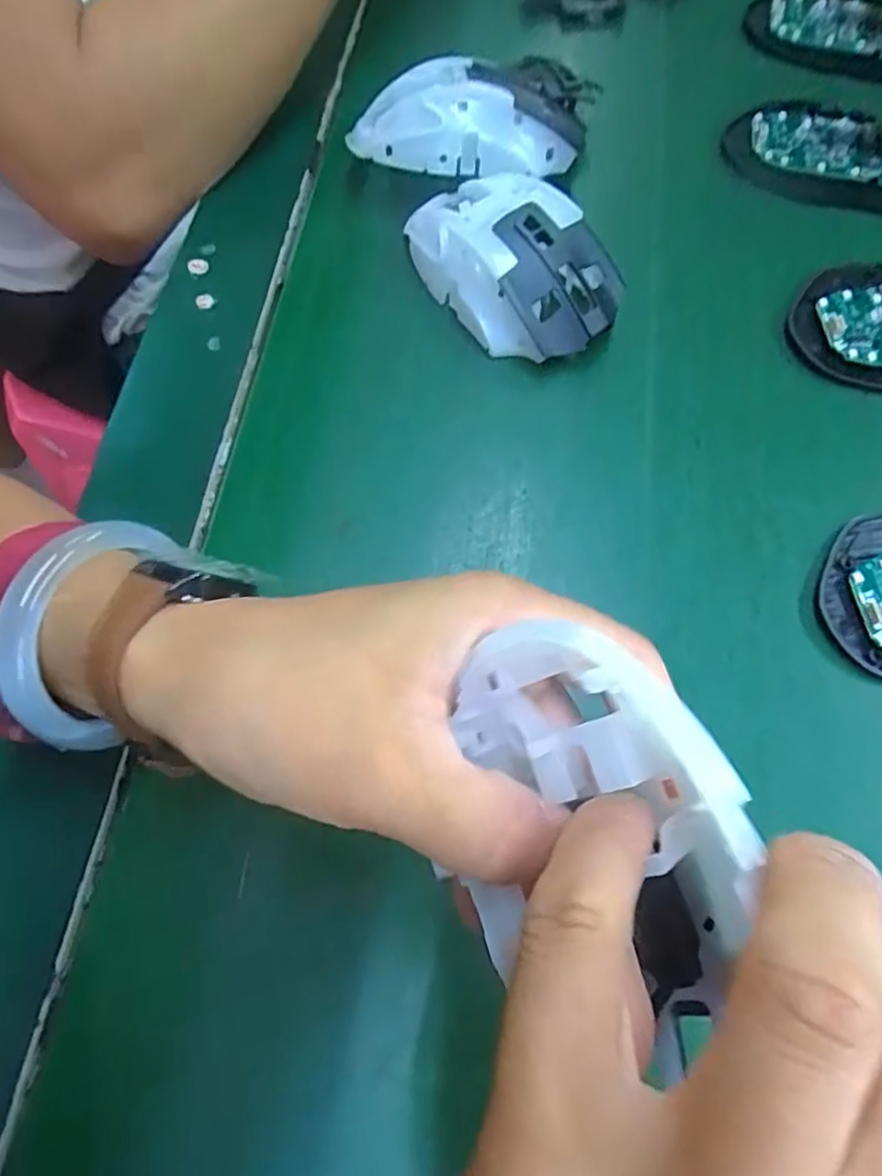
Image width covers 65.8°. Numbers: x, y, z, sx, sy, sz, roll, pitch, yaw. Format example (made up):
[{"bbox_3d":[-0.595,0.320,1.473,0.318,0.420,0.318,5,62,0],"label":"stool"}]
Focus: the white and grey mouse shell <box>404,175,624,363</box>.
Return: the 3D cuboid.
[{"bbox_3d":[0.035,-0.152,0.318,0.069,0.042,0.102,-29,70,-11],"label":"white and grey mouse shell"}]

